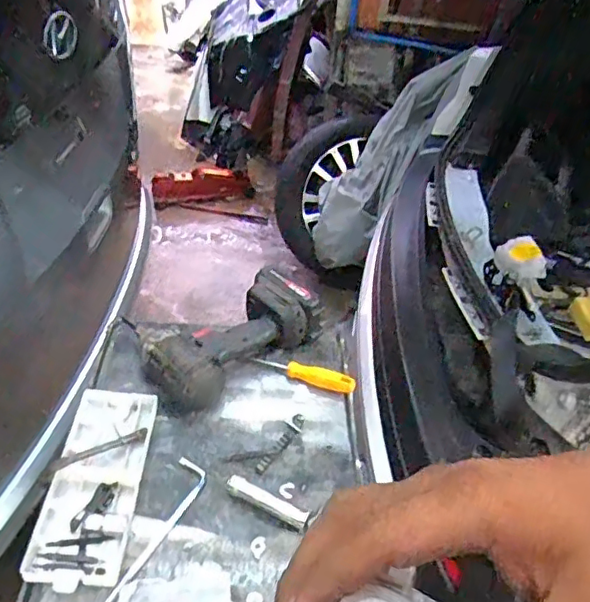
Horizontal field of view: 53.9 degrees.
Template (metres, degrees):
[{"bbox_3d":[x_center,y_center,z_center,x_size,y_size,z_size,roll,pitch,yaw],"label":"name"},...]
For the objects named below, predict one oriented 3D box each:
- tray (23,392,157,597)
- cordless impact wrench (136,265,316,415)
[{"bbox_3d":[-0.211,0.190,0.619,0.088,0.024,0.230,3,39,-4],"label":"tray"},{"bbox_3d":[-0.080,0.045,0.754,0.227,0.076,0.149,-19,45,-28],"label":"cordless impact wrench"}]

